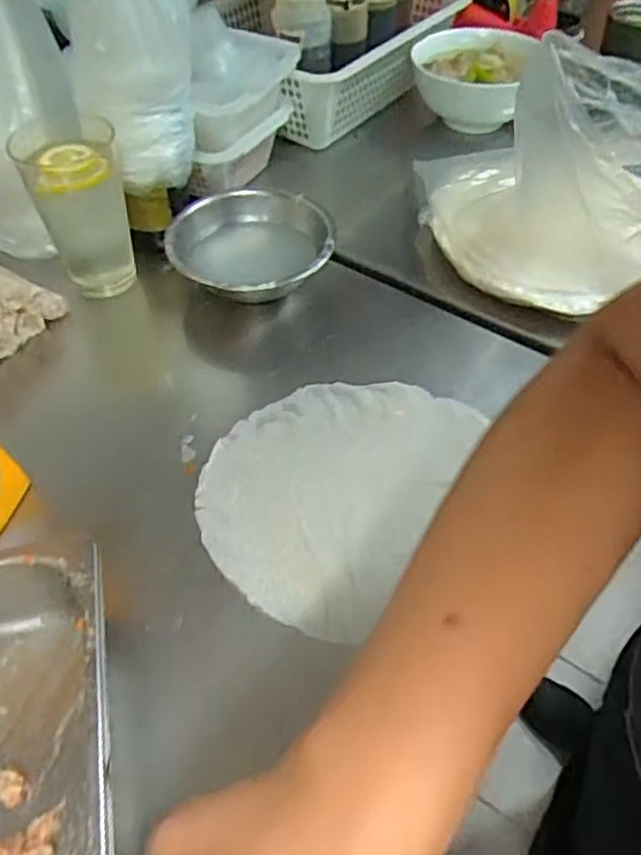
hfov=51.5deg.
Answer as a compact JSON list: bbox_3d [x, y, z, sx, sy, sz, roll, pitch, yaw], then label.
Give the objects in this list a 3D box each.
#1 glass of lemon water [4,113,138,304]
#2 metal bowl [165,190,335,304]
[{"bbox_3d":[-0.218,-0.199,0.612,0.083,0.140,0.089,-19,54,-14],"label":"glass of lemon water"},{"bbox_3d":[-0.063,-0.166,0.631,0.144,0.059,0.148,-1,52,1],"label":"metal bowl"}]

